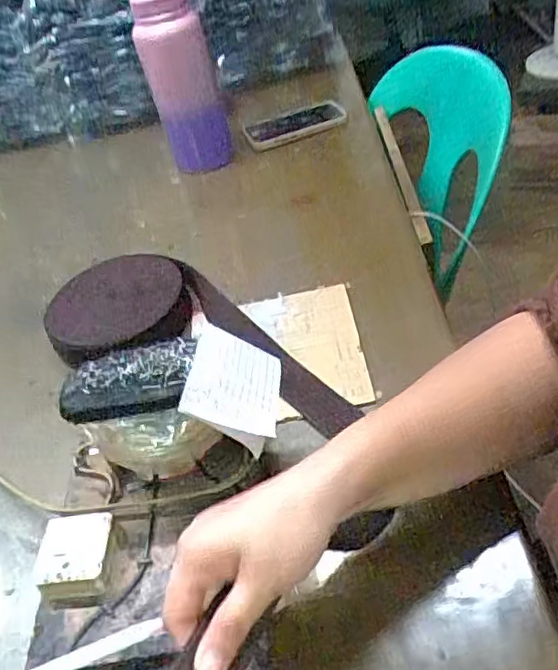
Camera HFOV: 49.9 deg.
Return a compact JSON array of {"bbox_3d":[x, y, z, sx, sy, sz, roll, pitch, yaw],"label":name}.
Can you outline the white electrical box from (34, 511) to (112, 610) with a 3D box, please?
[{"bbox_3d":[-0.135,0.147,0.399,0.045,0.018,0.056,-10,41,7],"label":"white electrical box"}]

